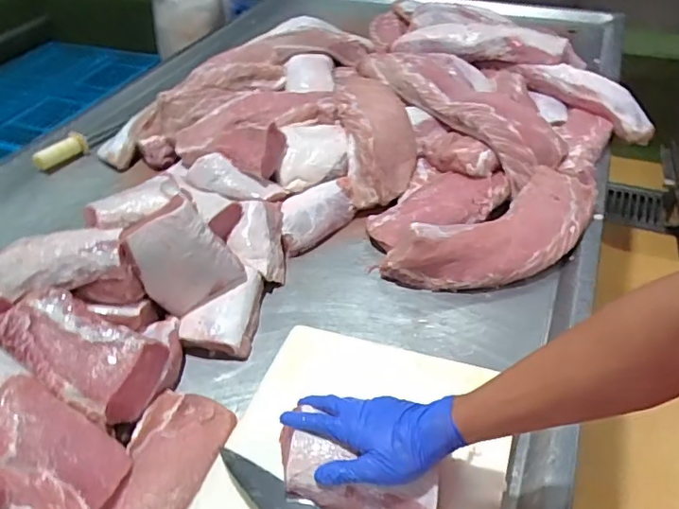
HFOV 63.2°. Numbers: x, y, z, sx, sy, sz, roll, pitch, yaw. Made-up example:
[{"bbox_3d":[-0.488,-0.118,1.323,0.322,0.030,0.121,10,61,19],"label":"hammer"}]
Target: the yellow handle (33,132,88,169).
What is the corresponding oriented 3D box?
[{"bbox_3d":[-0.570,-0.213,1.128,0.106,0.040,0.031,-30,48,-27],"label":"yellow handle"}]

